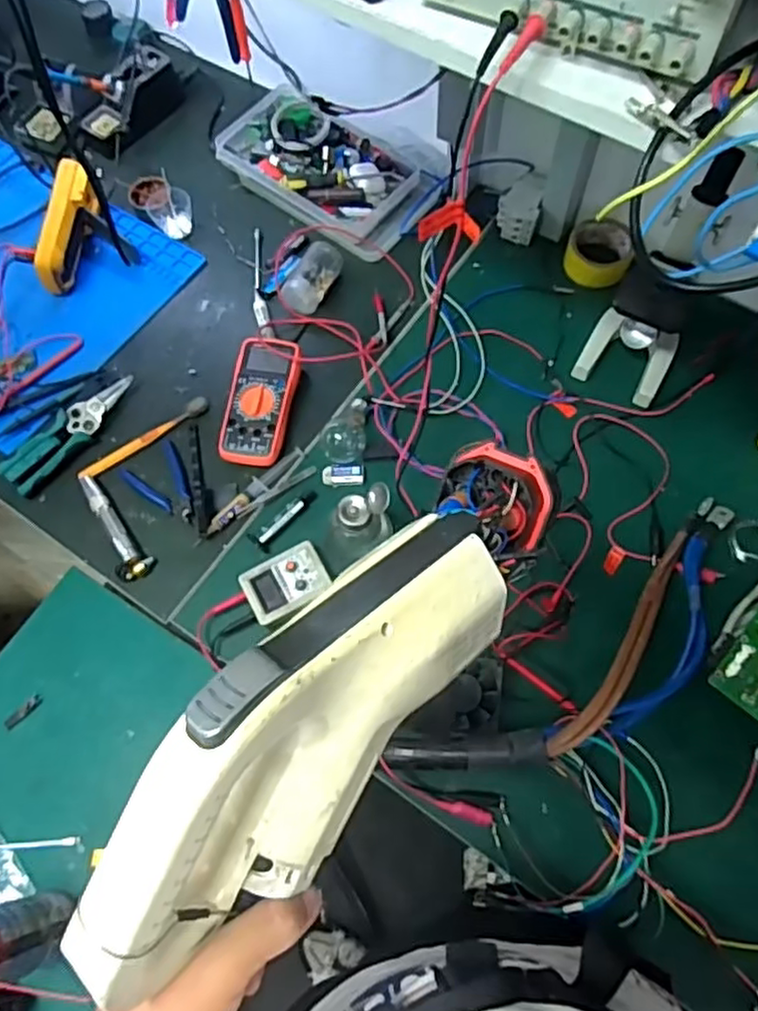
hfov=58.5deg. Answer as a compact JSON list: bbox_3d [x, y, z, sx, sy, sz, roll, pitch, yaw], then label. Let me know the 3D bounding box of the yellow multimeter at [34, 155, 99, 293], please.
[{"bbox_3d":[-0.441,-0.393,0.968,0.035,0.085,0.197,1,67,3],"label":"yellow multimeter"}]

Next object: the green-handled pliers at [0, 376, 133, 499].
[{"bbox_3d":[-0.395,-0.095,0.874,0.063,0.029,0.194,39,74,17],"label":"green-handled pliers"}]

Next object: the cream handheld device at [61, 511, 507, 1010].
[{"bbox_3d":[-0.029,0.096,0.294,0.066,0.089,0.236,39,71,17],"label":"cream handheld device"}]

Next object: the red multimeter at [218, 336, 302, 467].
[{"bbox_3d":[-0.152,-0.131,0.876,0.081,0.041,0.172,7,68,5],"label":"red multimeter"}]

